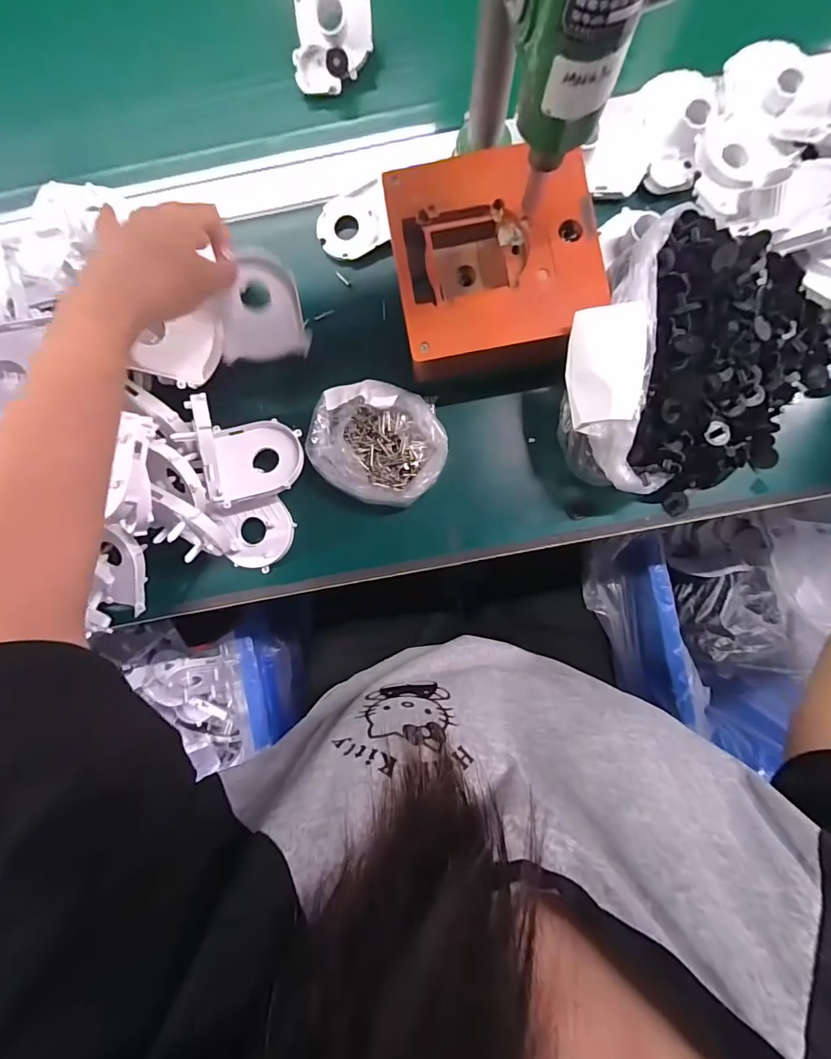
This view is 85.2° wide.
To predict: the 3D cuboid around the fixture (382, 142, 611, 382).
[{"bbox_3d":[0.061,-0.201,0.366,0.149,0.073,0.161,-8,89,-2],"label":"fixture"}]

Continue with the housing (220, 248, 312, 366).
[{"bbox_3d":[-0.120,-0.177,0.367,0.067,0.007,0.081,-4,127,-21],"label":"housing"}]

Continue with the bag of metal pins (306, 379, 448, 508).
[{"bbox_3d":[-0.032,-0.074,0.387,0.113,0.029,0.094,22,88,-1],"label":"bag of metal pins"}]

